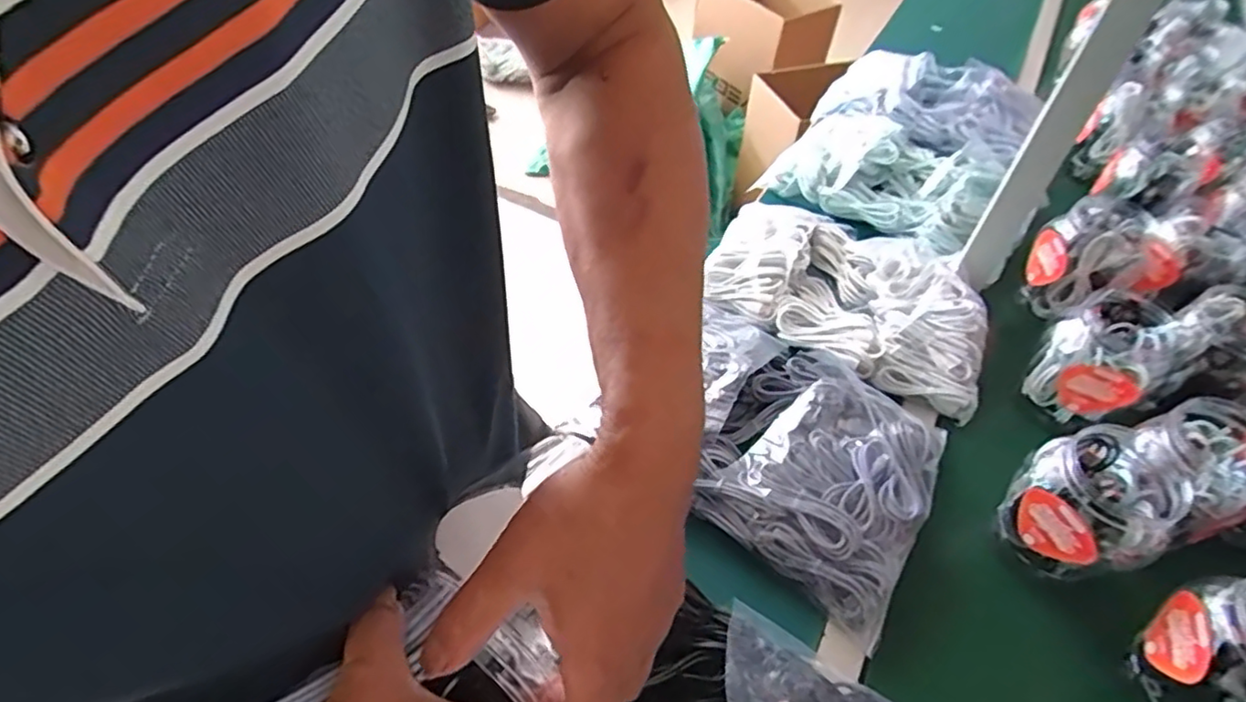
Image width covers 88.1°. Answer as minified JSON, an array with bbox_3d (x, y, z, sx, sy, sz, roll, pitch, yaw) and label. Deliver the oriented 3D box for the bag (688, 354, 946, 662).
[{"bbox_3d":[0.202,0.115,0.658,0.214,0.065,0.260,27,54,18],"label":"bag"}]

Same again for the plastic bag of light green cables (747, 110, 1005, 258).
[{"bbox_3d":[0.414,-0.277,1.004,0.326,0.082,0.249,37,57,25],"label":"plastic bag of light green cables"}]

